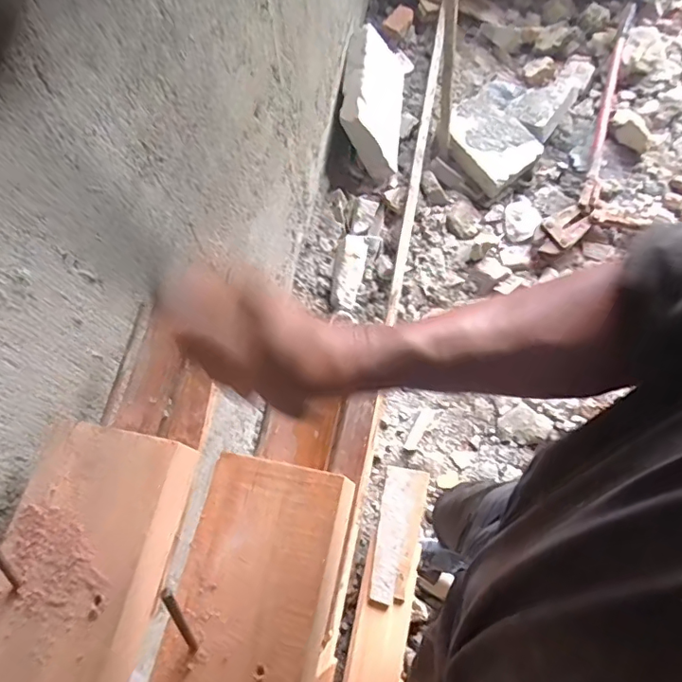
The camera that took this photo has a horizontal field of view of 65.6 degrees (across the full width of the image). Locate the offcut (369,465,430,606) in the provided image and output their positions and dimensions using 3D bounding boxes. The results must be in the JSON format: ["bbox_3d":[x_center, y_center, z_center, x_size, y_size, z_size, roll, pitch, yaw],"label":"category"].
[{"bbox_3d":[0.123,0.412,1.136,0.092,0.023,0.273,11,69,5],"label":"offcut"}]

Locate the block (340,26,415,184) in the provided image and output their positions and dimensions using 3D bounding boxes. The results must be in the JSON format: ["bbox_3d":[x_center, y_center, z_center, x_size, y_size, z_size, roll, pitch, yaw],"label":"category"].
[{"bbox_3d":[0.089,-0.704,1.546,0.090,0.225,0.409,-8,63,37],"label":"block"}]

